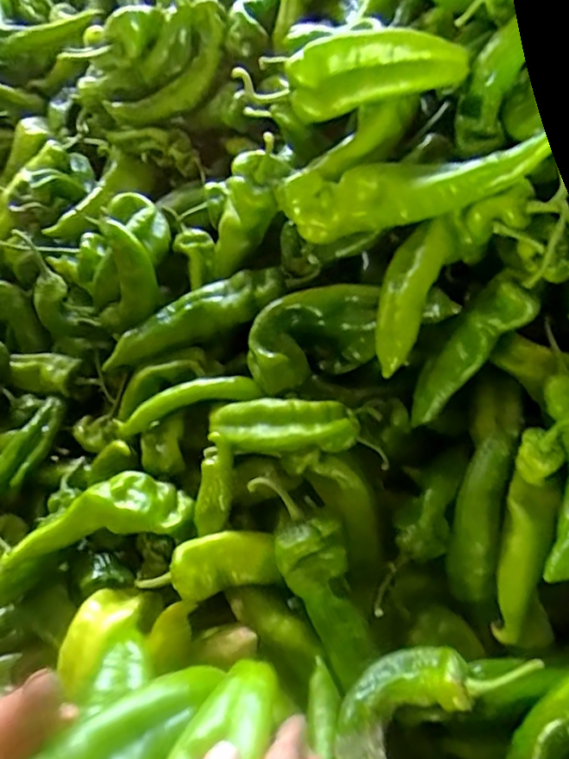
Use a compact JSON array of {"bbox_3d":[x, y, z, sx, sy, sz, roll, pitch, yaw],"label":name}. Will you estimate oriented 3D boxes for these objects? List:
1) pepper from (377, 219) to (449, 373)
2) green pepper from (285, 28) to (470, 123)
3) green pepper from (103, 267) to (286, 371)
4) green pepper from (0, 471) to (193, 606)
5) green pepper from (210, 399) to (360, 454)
[{"bbox_3d":[0.092,-0.065,0.429,0.037,0.025,0.119,19,86,8],"label":"pepper"},{"bbox_3d":[0.074,-0.236,0.437,0.138,0.055,0.035,0,57,-5],"label":"green pepper"},{"bbox_3d":[-0.081,-0.053,0.519,0.178,0.031,0.045,-23,57,14],"label":"green pepper"},{"bbox_3d":[-0.198,0.152,0.488,0.245,0.038,0.058,-30,61,6],"label":"green pepper"},{"bbox_3d":[-0.003,0.039,0.451,0.119,0.033,0.039,0,56,13],"label":"green pepper"}]

